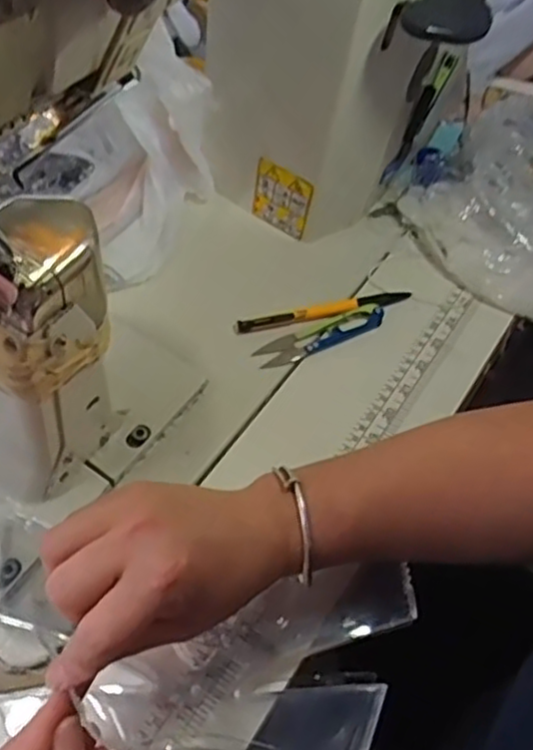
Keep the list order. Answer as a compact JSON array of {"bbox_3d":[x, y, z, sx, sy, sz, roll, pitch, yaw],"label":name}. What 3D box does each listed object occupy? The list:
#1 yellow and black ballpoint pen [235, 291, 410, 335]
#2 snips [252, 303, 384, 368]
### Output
[{"bbox_3d":[0.045,-0.049,0.546,0.141,0.012,0.013,-14,54,-12],"label":"yellow and black ballpoint pen"},{"bbox_3d":[0.042,-0.031,0.533,0.102,0.008,0.021,-23,56,-18],"label":"snips"}]

